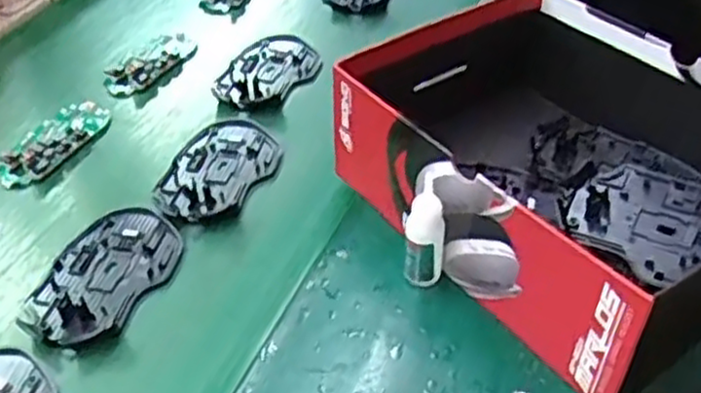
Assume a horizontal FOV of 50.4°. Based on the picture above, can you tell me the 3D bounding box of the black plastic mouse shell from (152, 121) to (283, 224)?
[{"bbox_3d":[-0.091,-0.021,0.532,0.074,0.009,0.113,10,42,12],"label":"black plastic mouse shell"}]

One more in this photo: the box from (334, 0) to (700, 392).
[{"bbox_3d":[0.124,-0.022,0.456,0.200,0.092,0.247,-25,46,-24],"label":"box"}]

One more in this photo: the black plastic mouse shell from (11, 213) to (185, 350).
[{"bbox_3d":[-0.151,0.046,0.454,0.069,0.014,0.108,18,45,20],"label":"black plastic mouse shell"}]

